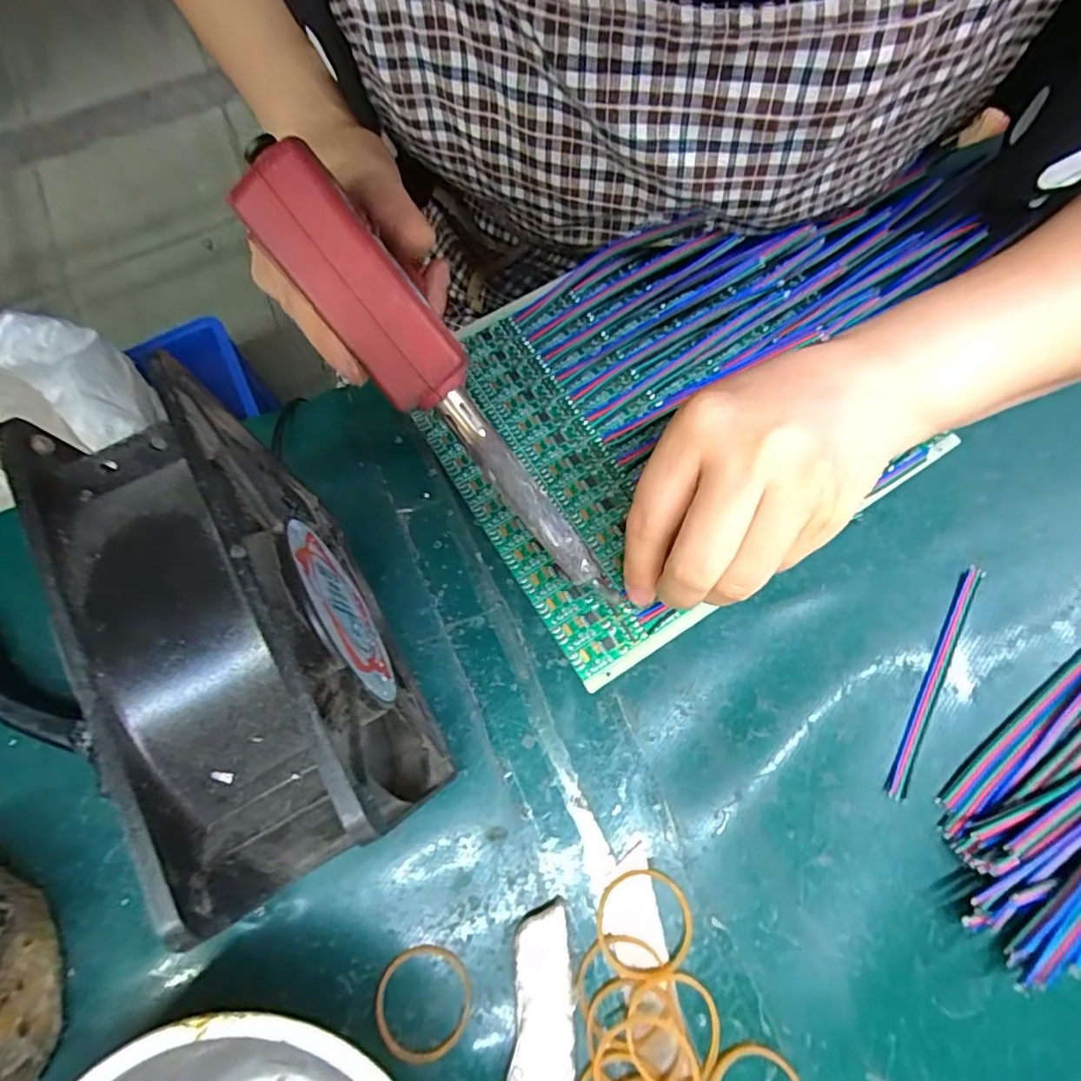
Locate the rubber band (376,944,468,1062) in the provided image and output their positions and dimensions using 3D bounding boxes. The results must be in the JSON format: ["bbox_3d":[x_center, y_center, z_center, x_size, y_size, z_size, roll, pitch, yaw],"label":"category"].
[{"bbox_3d":[-0.040,0.155,0.198,0.031,0.004,0.033,0,73,0],"label":"rubber band"}]

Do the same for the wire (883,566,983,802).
[{"bbox_3d":[0.154,0.053,0.231,0.009,0.004,0.098,27,75,8],"label":"wire"}]

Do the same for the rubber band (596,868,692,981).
[{"bbox_3d":[0.036,0.132,0.204,0.033,0.004,0.032,0,73,0],"label":"rubber band"}]

